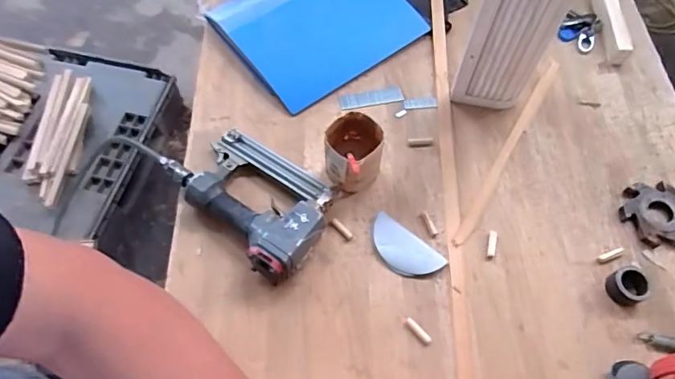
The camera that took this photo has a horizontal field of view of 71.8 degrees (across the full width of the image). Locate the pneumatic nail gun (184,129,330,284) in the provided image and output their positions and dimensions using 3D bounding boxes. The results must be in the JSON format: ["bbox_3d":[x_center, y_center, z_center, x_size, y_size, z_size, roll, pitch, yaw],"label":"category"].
[{"bbox_3d":[-0.116,0.010,0.672,0.233,0.066,0.159,36,68,18],"label":"pneumatic nail gun"}]

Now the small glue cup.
[{"bbox_3d":[0.023,-0.052,0.688,0.078,0.091,0.088,-3,62,-1],"label":"small glue cup"}]

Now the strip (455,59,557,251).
[{"bbox_3d":[0.280,-0.071,0.751,0.019,0.005,0.400,29,66,15],"label":"strip"}]

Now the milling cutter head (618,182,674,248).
[{"bbox_3d":[0.464,0.036,0.676,0.094,0.014,0.100,-28,65,-14],"label":"milling cutter head"}]

